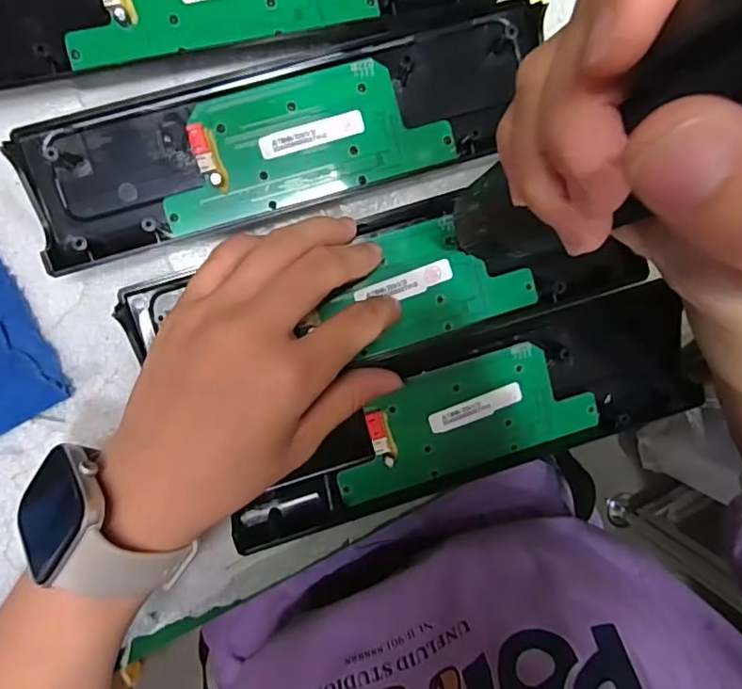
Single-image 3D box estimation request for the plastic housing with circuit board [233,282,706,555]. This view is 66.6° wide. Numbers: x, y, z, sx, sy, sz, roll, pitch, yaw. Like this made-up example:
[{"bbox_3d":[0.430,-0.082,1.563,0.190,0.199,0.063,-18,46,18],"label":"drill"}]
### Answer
[{"bbox_3d":[0.050,0.032,0.289,0.242,0.023,0.074,-17,97,-5],"label":"plastic housing with circuit board"}]

